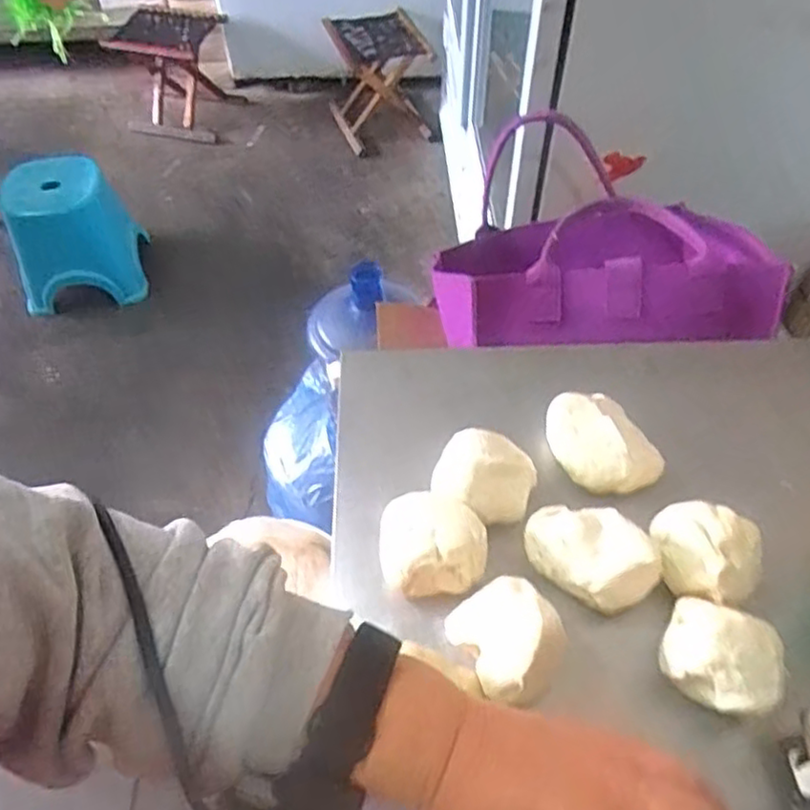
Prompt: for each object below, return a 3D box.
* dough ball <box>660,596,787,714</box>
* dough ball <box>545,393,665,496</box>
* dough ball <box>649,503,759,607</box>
[{"bbox_3d":[0.194,0.158,0.423,0.067,0.057,0.059,26,57,19],"label":"dough ball"},{"bbox_3d":[0.150,0.033,0.534,0.069,0.048,0.083,-21,56,-15],"label":"dough ball"},{"bbox_3d":[0.207,0.105,0.474,0.063,0.053,0.068,0,53,0],"label":"dough ball"}]

